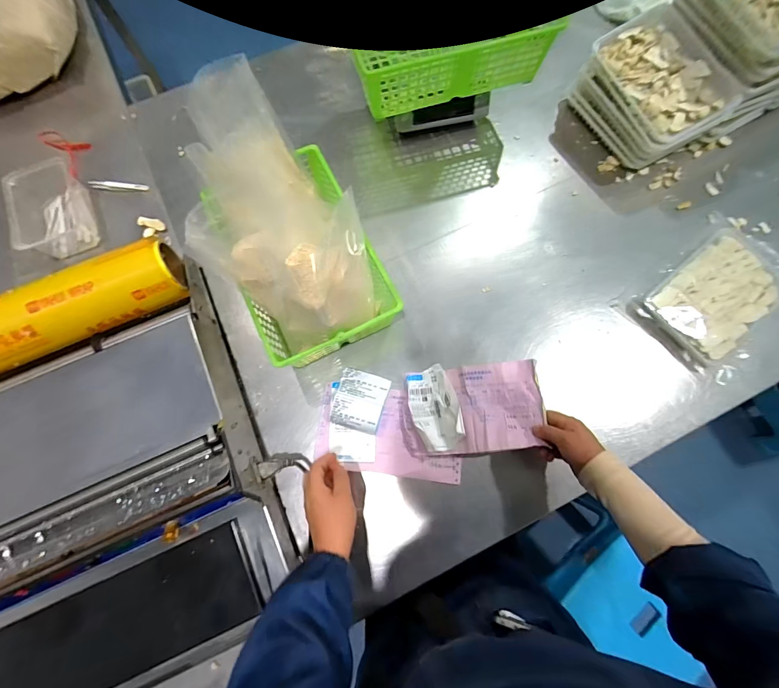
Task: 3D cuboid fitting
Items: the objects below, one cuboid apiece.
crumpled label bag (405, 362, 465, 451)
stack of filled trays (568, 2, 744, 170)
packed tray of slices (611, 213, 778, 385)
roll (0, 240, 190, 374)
[{"bbox_3d":[0.074,0.103,0.586,0.076,0.043,0.131,-18,77,-3],"label":"crumpled label bag"},{"bbox_3d":[0.496,-0.476,0.688,0.155,0.130,0.229,-26,77,-5],"label":"stack of filled trays"},{"bbox_3d":[0.600,-0.097,0.649,0.295,0.042,0.199,-41,78,-10],"label":"packed tray of slices"},{"bbox_3d":[-0.524,-0.039,0.546,0.408,0.075,0.089,-25,76,-7],"label":"roll"}]

